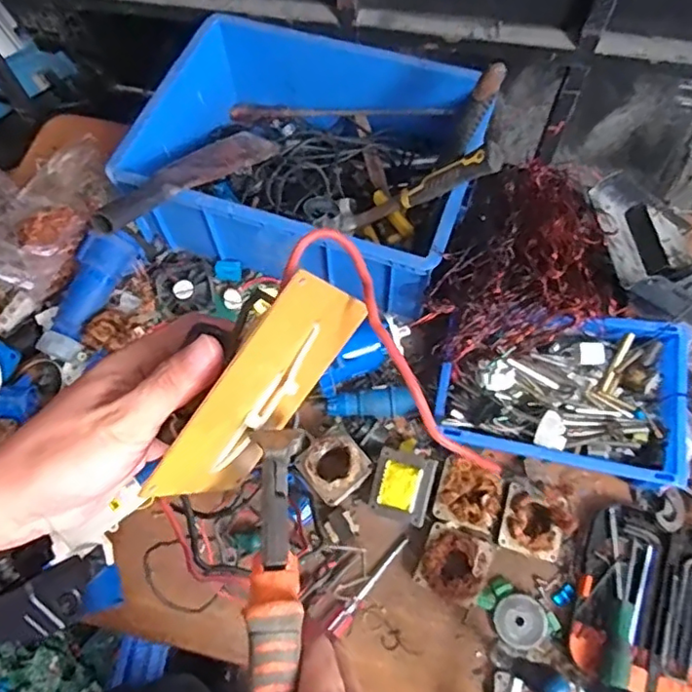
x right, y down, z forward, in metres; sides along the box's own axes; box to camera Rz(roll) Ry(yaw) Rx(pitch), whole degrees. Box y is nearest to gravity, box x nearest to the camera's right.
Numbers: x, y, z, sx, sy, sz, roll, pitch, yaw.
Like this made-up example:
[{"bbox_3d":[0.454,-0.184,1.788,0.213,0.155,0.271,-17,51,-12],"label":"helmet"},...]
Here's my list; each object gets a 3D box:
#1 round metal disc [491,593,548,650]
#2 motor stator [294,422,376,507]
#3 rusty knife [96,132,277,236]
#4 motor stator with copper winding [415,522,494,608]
[{"bbox_3d":[0.215,0.340,0.722,0.061,0.019,0.060,0,65,1],"label":"round metal disc"},{"bbox_3d":[-0.016,0.158,0.784,0.082,0.049,0.083,-39,59,-10],"label":"motor stator"},{"bbox_3d":[-0.217,-0.249,0.835,0.090,0.026,0.373,24,40,13],"label":"rusty knife"},{"bbox_3d":[0.135,0.277,0.739,0.079,0.043,0.080,25,67,12],"label":"motor stator with copper winding"}]

